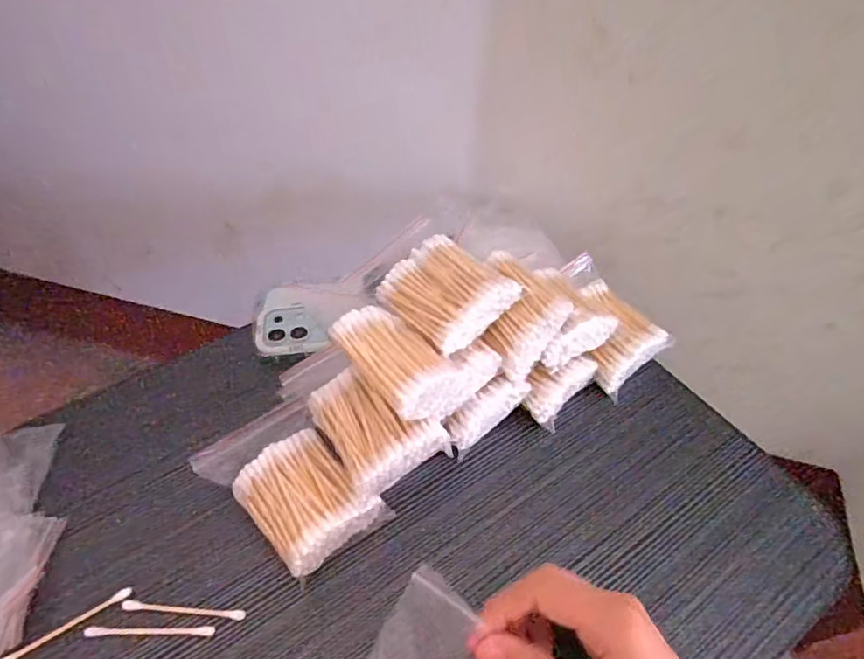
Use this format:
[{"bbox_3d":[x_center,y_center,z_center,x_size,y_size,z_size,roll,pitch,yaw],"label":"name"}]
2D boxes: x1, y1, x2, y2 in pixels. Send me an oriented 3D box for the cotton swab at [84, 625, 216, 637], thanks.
[{"bbox_3d":[-0.156,0.168,0.307,0.069,0.004,0.005,0,49,-1],"label":"cotton swab"}]

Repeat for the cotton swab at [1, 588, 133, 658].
[{"bbox_3d":[-0.202,0.164,0.305,0.067,0.006,0.007,-28,55,-23],"label":"cotton swab"}]

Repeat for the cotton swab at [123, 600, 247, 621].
[{"bbox_3d":[-0.141,0.159,0.313,0.069,0.004,0.006,3,49,2],"label":"cotton swab"}]

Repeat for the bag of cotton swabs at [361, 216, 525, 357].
[{"bbox_3d":[0.006,-0.033,0.364,0.069,0.028,0.087,-34,57,-27],"label":"bag of cotton swabs"}]

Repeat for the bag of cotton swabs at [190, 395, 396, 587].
[{"bbox_3d":[-0.087,0.093,0.346,0.075,0.028,0.108,-35,58,-27],"label":"bag of cotton swabs"}]

